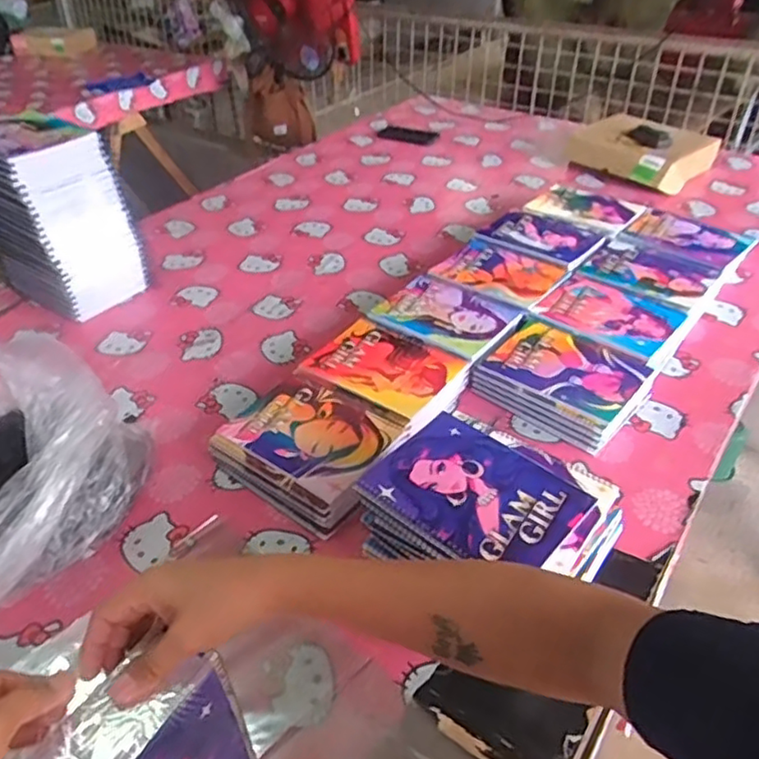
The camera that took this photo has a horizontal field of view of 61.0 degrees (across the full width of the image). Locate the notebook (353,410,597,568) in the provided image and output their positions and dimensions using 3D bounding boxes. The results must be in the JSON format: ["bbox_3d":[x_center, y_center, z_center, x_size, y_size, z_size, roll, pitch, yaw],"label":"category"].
[{"bbox_3d":[0.096,0.111,0.651,0.191,0.011,0.143,29,47,33],"label":"notebook"}]

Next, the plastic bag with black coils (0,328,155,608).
[{"bbox_3d":[-0.427,0.107,0.728,0.246,0.166,0.306,21,44,26],"label":"plastic bag with black coils"}]

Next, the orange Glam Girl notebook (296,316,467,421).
[{"bbox_3d":[0.005,-0.022,0.926,0.191,0.010,0.154,22,44,26],"label":"orange Glam Girl notebook"}]

